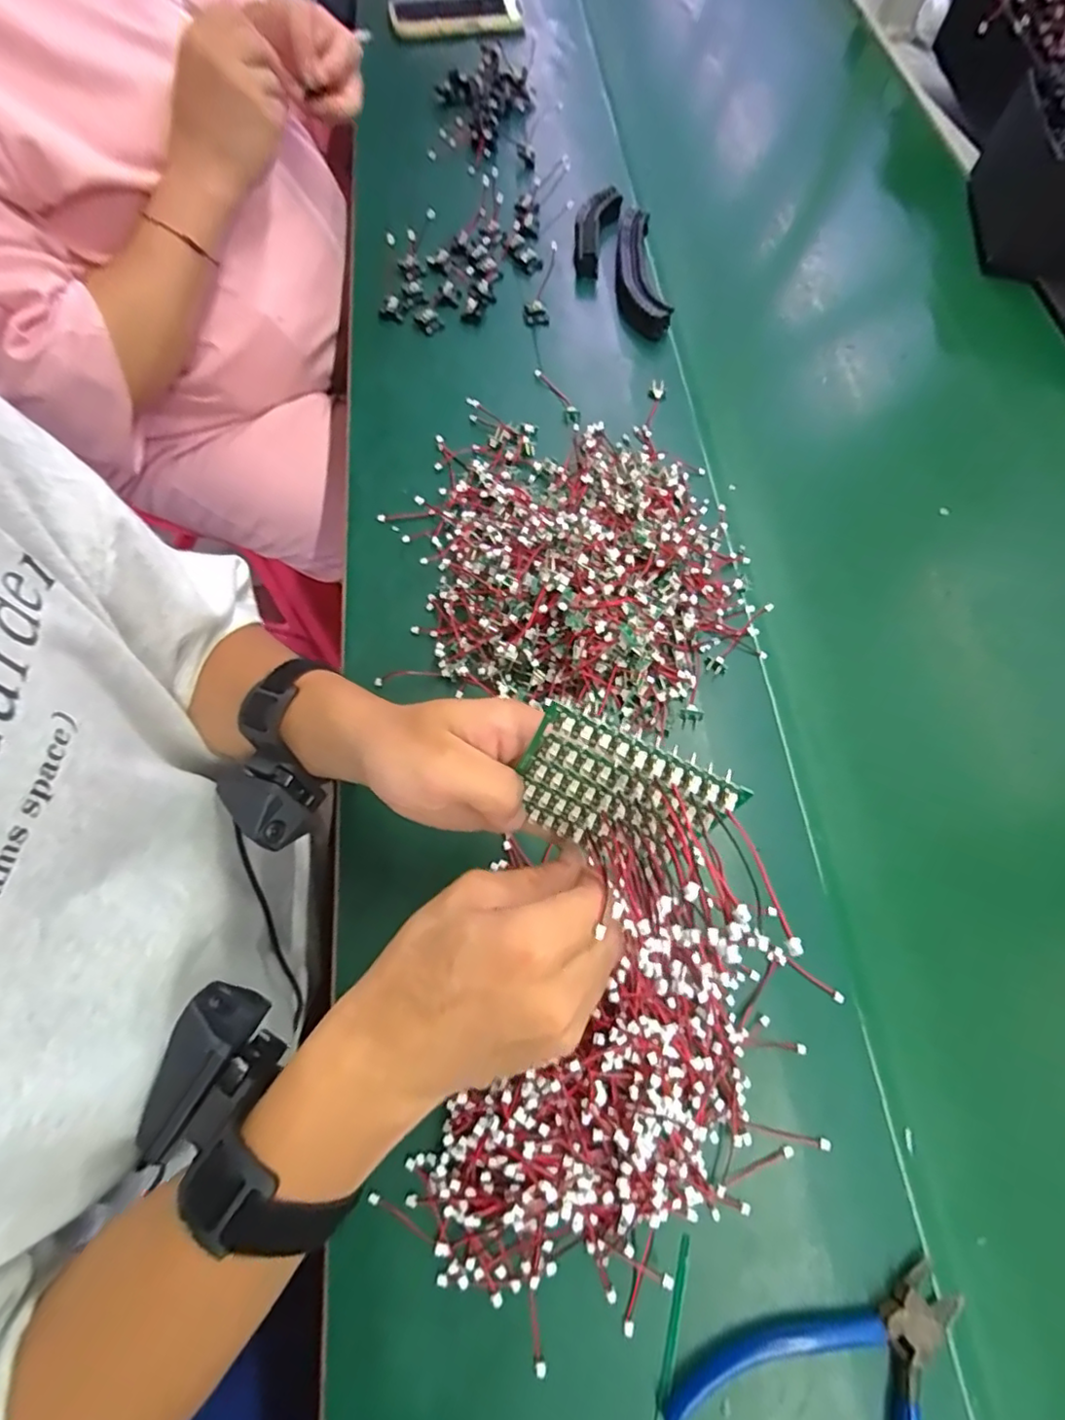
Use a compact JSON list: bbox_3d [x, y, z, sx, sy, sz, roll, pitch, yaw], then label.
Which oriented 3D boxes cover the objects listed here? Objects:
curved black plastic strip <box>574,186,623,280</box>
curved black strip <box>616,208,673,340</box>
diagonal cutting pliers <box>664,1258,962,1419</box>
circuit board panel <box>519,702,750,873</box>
[{"bbox_3d":[0.061,-0.473,0.593,0.040,0.033,0.100,12,67,3],"label":"curved black plastic strip"},{"bbox_3d":[0.099,-0.412,0.567,0.041,0.032,0.147,-2,67,-3],"label":"curved black strip"},{"bbox_3d":[0.145,0.319,0.269,0.134,0.015,0.108,-34,72,-15],"label":"diagonal cutting pliers"},{"bbox_3d":[0.031,0.041,0.255,0.078,0.089,0.009,28,50,1],"label":"circuit board panel"}]

